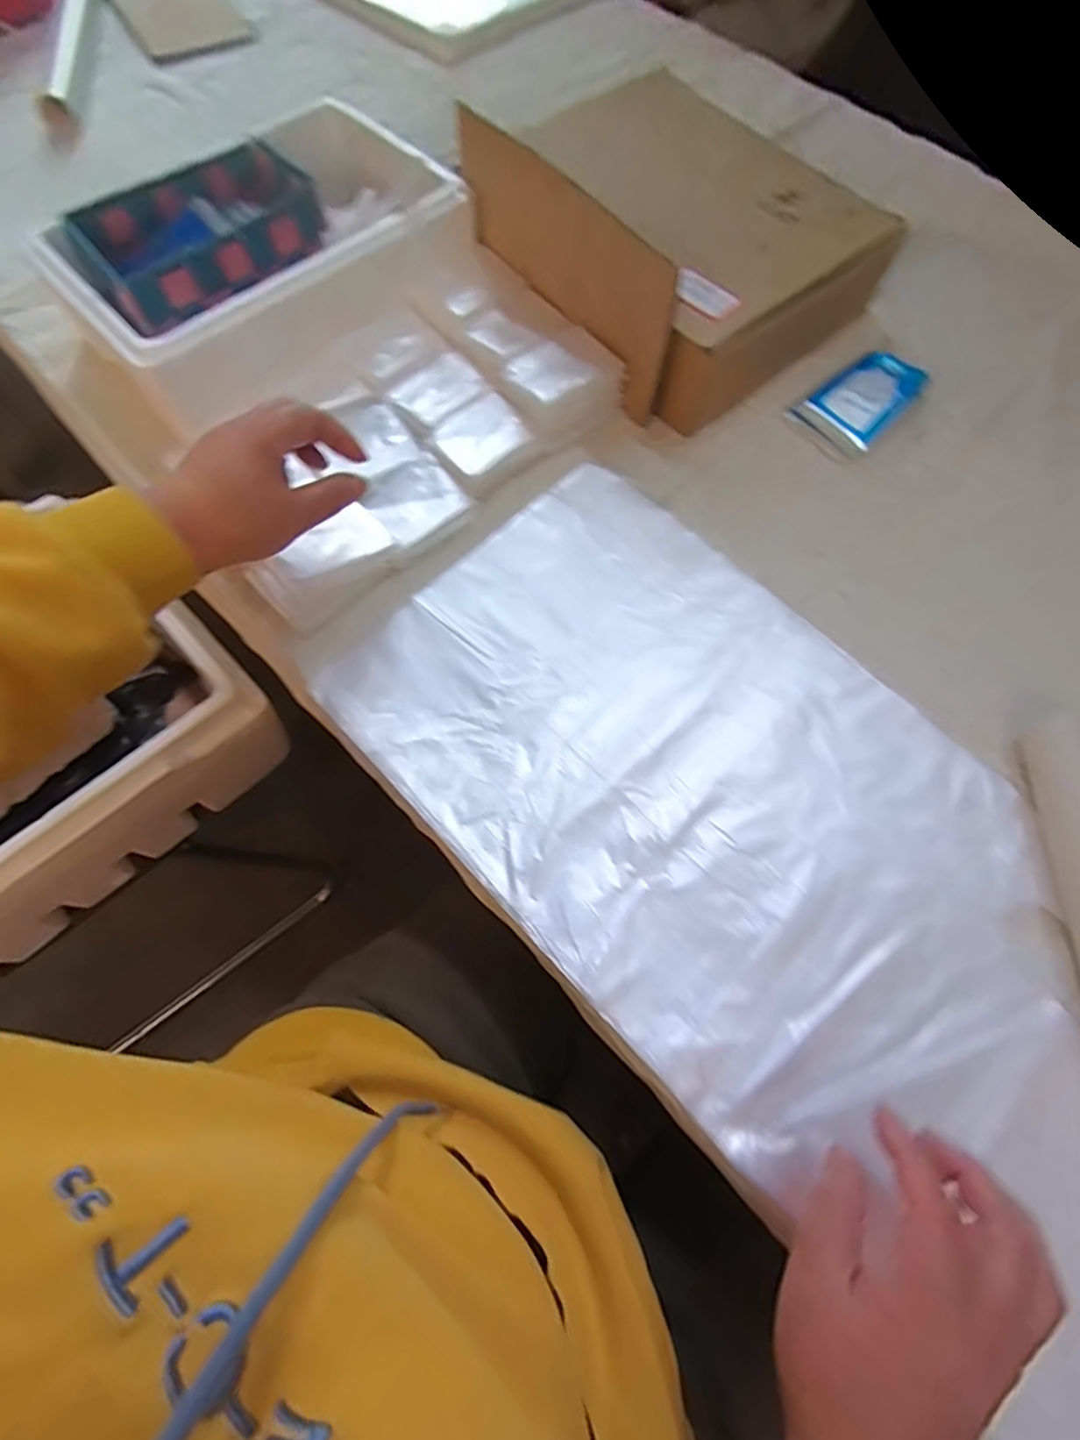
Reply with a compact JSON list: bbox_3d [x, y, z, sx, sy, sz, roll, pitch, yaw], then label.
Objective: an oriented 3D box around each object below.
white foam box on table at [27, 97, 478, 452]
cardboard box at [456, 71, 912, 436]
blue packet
[{"bbox_3d":[-0.241,-0.404,0.570,0.316,0.125,0.202,-37,73,-14],"label":"white foam box on table"},{"bbox_3d":[0.115,-0.434,0.549,0.254,0.114,0.311,-40,73,-15],"label":"cardboard box"},{"bbox_3d":[0.282,-0.281,0.545,0.093,0.028,0.068,-41,74,-16],"label":"blue packet"}]

